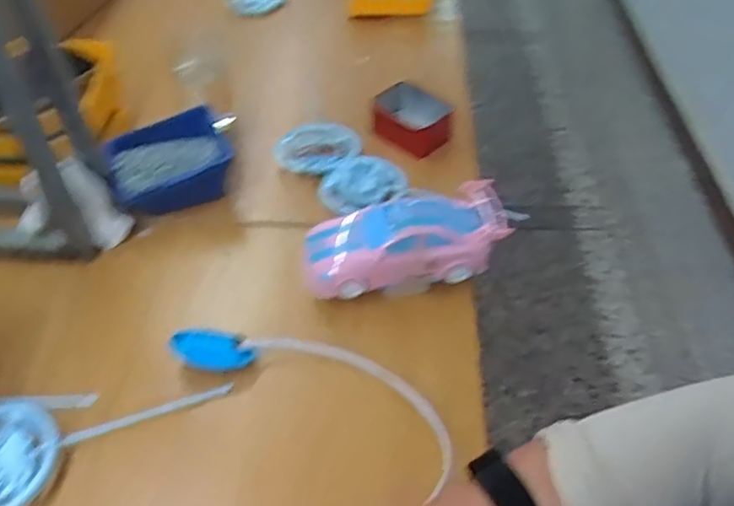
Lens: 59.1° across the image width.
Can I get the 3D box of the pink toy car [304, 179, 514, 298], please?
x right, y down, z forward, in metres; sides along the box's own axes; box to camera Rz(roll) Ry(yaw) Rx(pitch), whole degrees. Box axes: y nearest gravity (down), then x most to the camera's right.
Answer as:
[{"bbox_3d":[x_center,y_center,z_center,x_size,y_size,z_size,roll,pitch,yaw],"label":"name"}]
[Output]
[{"bbox_3d":[0.039,-0.013,0.681,0.210,0.079,0.087,-14,53,5],"label":"pink toy car"}]

